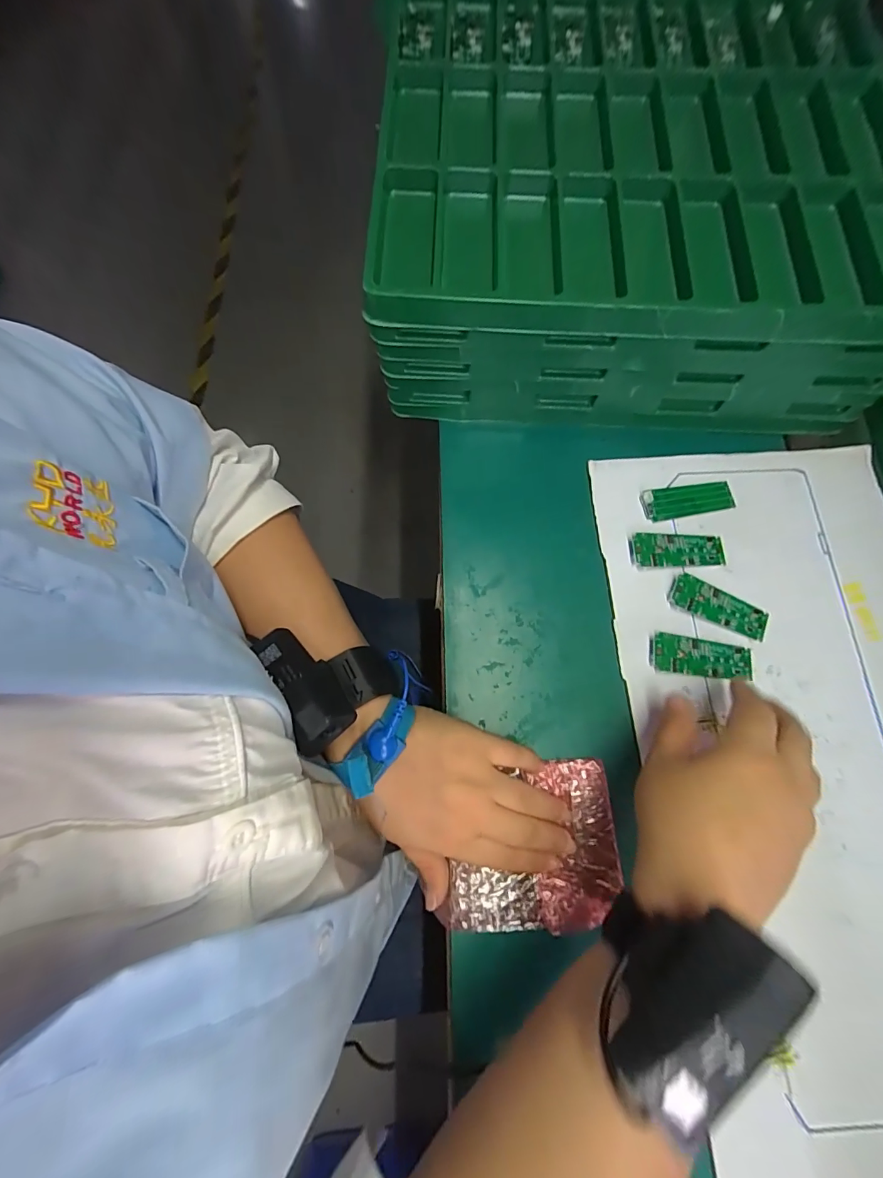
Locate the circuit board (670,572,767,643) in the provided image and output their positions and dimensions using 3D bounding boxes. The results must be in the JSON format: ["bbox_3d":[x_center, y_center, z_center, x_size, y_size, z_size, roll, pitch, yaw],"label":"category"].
[{"bbox_3d":[0.210,0.014,0.323,0.072,0.005,0.028,23,76,7],"label":"circuit board"}]

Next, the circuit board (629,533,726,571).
[{"bbox_3d":[0.186,-0.030,0.335,0.073,0.006,0.029,-1,75,0],"label":"circuit board"}]

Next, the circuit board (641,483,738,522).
[{"bbox_3d":[0.201,-0.073,0.348,0.074,0.004,0.027,-10,75,-2],"label":"circuit board"}]

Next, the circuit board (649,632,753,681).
[{"bbox_3d":[0.192,0.050,0.313,0.074,0.006,0.028,6,75,2],"label":"circuit board"}]

